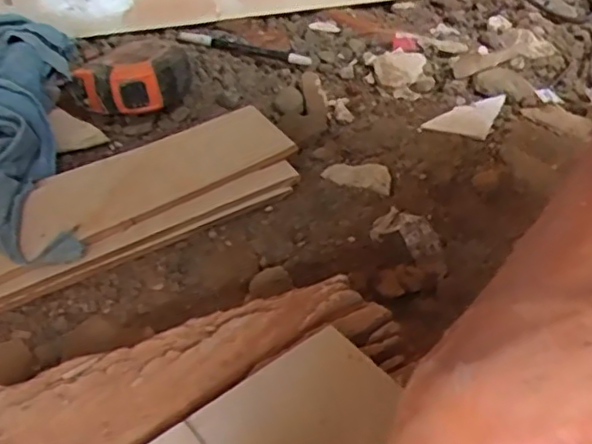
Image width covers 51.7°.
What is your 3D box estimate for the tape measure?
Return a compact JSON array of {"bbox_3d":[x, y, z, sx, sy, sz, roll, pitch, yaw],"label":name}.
[{"bbox_3d":[-0.142,-0.127,0.539,0.086,0.048,0.077,19,44,21],"label":"tape measure"}]

